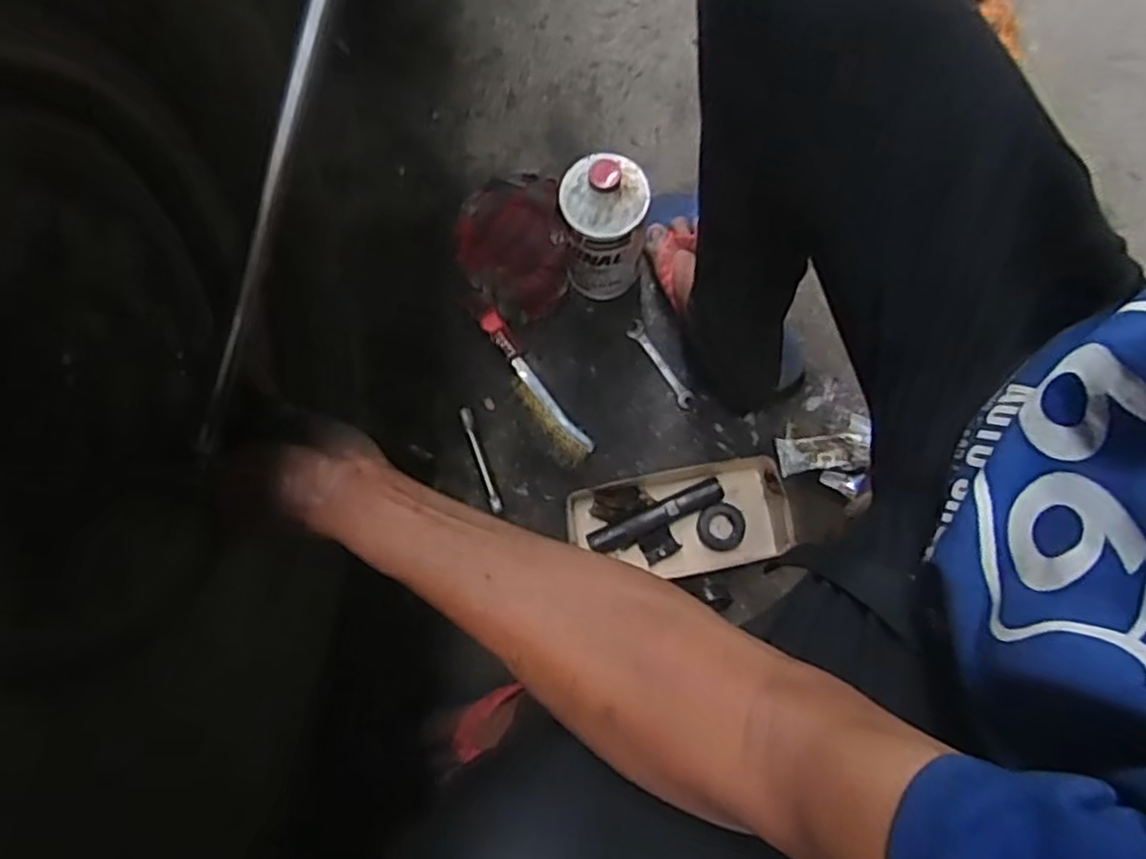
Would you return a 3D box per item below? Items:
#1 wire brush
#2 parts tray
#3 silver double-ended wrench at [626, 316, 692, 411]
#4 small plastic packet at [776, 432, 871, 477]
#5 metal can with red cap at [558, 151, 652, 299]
[{"bbox_3d":[-0.051,-0.047,0.835,0.043,0.019,0.203,-35,80,-5],"label":"wire brush"},{"bbox_3d":[0.115,0.100,0.797,0.232,0.048,0.114,-11,78,0],"label":"parts tray"},{"bbox_3d":[0.103,-0.077,0.854,0.022,0.006,0.118,-32,81,-6],"label":"silver double-ended wrench"},{"bbox_3d":[0.281,0.025,0.810,0.098,0.008,0.040,-7,74,6],"label":"small plastic packet"},{"bbox_3d":[0.031,-0.210,0.770,0.087,0.211,0.086,0,79,2],"label":"metal can with red cap"}]

